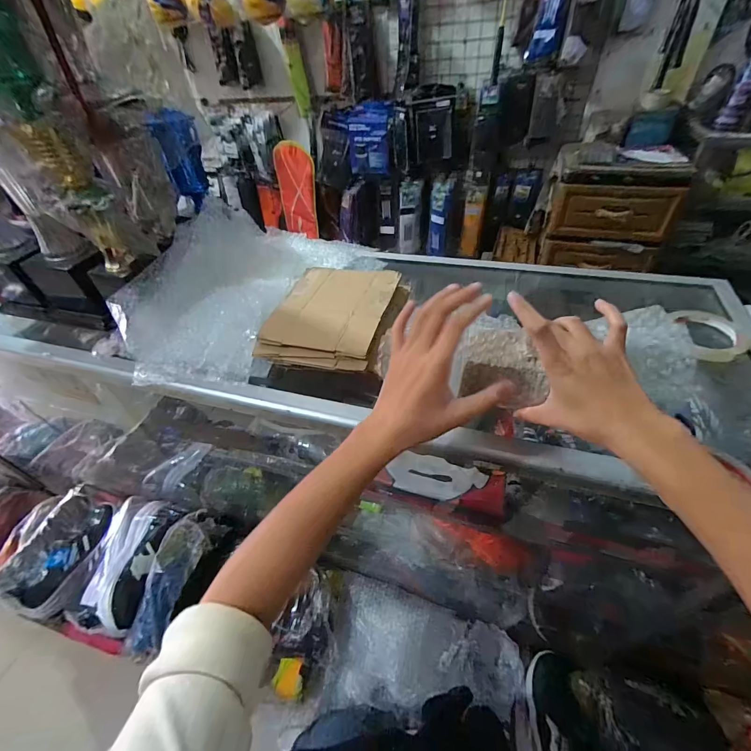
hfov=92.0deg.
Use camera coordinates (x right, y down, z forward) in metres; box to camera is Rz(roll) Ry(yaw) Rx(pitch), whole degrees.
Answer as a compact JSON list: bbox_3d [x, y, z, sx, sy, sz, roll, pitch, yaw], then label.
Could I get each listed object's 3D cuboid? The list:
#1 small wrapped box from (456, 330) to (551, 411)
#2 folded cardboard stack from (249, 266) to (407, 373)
[{"bbox_3d":[0.134,-0.009,0.381,0.081,0.056,0.053,7,47,12],"label":"small wrapped box"},{"bbox_3d":[-0.055,-0.098,0.547,0.174,0.037,0.209,10,47,14],"label":"folded cardboard stack"}]

